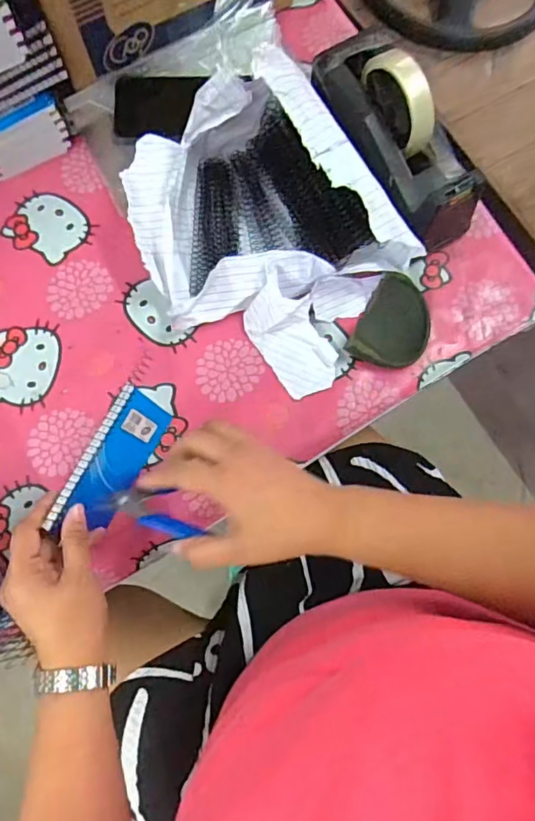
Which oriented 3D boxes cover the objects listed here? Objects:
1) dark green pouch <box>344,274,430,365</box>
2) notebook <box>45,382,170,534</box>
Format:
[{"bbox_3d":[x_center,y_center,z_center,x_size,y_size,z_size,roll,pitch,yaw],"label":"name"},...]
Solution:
[{"bbox_3d":[0.126,-0.083,0.526,0.068,0.028,0.089,27,77,5],"label":"dark green pouch"},{"bbox_3d":[-0.128,0.045,0.460,0.011,0.080,0.123,20,75,26],"label":"notebook"}]

